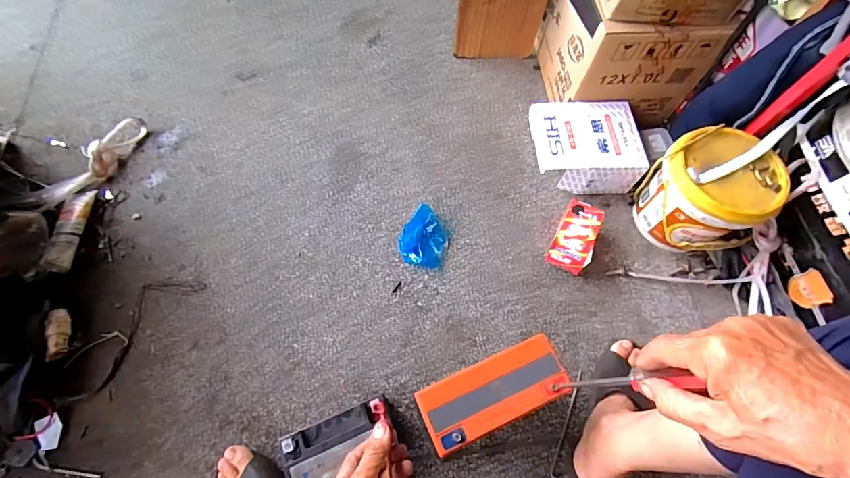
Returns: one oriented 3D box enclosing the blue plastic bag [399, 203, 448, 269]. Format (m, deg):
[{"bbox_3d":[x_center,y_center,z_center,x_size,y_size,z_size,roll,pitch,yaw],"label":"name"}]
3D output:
[{"bbox_3d":[0.001,-0.005,0.733,0.082,0.034,0.103,13,65,4],"label":"blue plastic bag"}]

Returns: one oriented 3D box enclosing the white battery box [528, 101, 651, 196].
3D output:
[{"bbox_3d":[0.300,-0.173,0.792,0.191,0.095,0.159,-2,65,-4],"label":"white battery box"}]

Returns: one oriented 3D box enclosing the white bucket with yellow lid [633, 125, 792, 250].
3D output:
[{"bbox_3d":[0.474,-0.066,0.706,0.160,0.178,0.175,1,65,-2],"label":"white bucket with yellow lid"}]

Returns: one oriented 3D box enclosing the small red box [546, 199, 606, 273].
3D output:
[{"bbox_3d":[0.268,-0.002,0.729,0.068,0.063,0.114,26,66,9],"label":"small red box"}]

